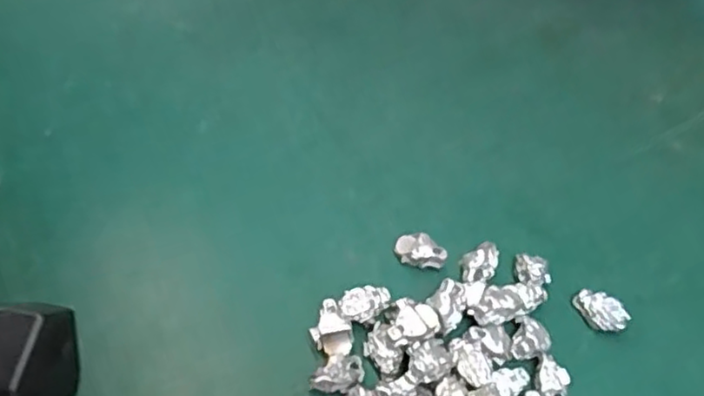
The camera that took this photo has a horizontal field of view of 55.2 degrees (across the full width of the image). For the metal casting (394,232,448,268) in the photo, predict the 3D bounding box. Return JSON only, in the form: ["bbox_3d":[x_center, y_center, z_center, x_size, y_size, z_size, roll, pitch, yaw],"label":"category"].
[{"bbox_3d":[0.035,0.027,0.343,0.024,0.014,0.015,1,52,-6],"label":"metal casting"}]

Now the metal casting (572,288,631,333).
[{"bbox_3d":[0.121,0.057,0.331,0.026,0.015,0.014,30,55,16],"label":"metal casting"}]

